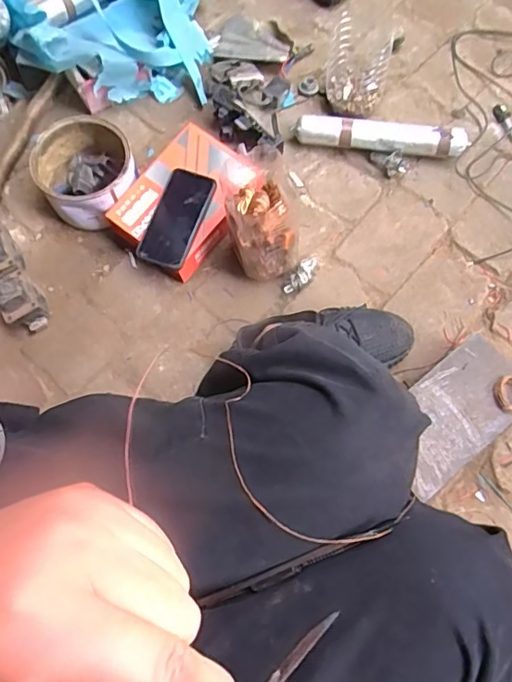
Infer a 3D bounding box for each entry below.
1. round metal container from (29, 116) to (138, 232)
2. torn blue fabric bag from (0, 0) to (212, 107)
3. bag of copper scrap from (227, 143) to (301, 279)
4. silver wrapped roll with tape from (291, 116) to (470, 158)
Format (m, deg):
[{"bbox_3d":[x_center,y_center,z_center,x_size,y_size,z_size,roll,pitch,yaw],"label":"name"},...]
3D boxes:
[{"bbox_3d":[-0.265,-0.261,0.840,0.142,0.091,0.147,-1,72,2],"label":"round metal container"},{"bbox_3d":[-0.247,-0.573,0.908,0.350,0.162,0.328,15,74,7],"label":"torn blue fabric bag"},{"bbox_3d":[0.010,-0.175,0.766,0.095,0.165,0.126,-13,72,-2],"label":"bag of copper scrap"},{"bbox_3d":[0.199,-0.334,0.865,0.268,0.054,0.053,9,73,5],"label":"silver wrapped roll with tape"}]

